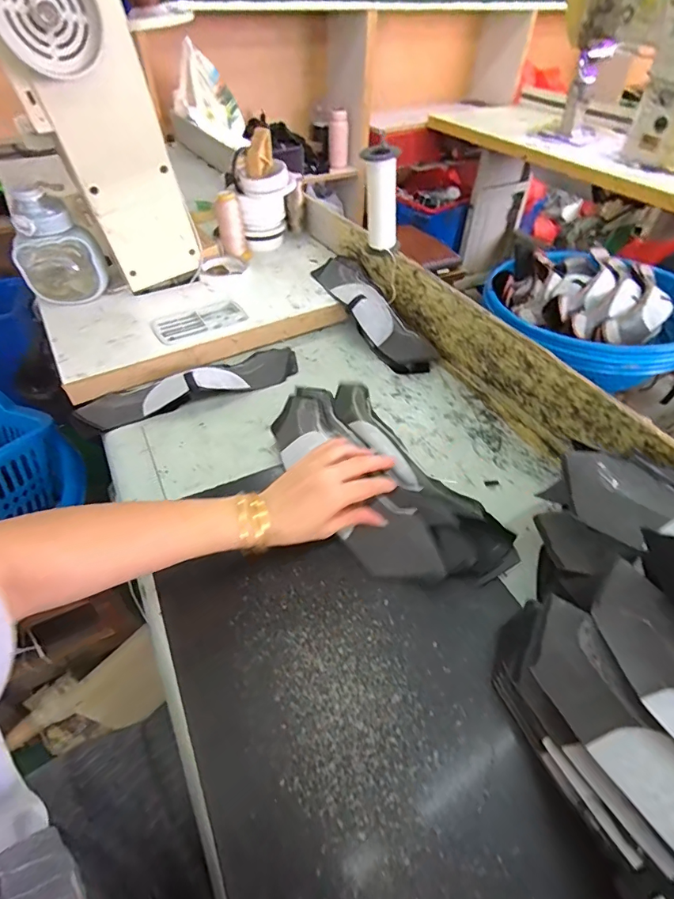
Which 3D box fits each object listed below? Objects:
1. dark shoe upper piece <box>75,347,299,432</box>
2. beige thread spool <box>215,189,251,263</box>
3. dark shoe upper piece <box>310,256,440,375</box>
[{"bbox_3d":[-0.213,-0.101,0.653,0.325,0.035,0.077,-20,51,-19],"label":"dark shoe upper piece"},{"bbox_3d":[-0.201,-0.428,0.852,0.051,0.109,0.054,-10,49,-10],"label":"beige thread spool"},{"bbox_3d":[0.060,-0.245,0.772,0.098,0.067,0.304,-20,51,-19],"label":"dark shoe upper piece"}]

